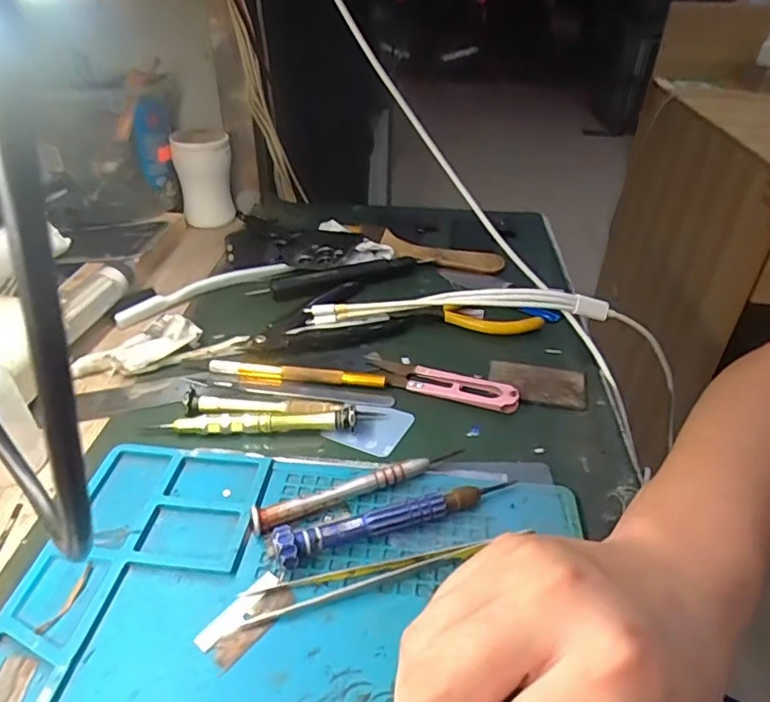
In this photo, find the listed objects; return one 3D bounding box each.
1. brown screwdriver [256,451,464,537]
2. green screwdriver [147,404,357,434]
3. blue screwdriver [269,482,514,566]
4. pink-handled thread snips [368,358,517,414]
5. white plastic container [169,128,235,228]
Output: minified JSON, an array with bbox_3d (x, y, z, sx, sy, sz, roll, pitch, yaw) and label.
[{"bbox_3d":[-0.012,0.070,0.286,0.111,0.012,0.010,-14,39,-20],"label":"brown screwdriver"},{"bbox_3d":[-0.074,0.039,0.324,0.114,0.015,0.011,0,36,-3],"label":"green screwdriver"},{"bbox_3d":[0.008,0.078,0.268,0.120,0.018,0.014,-12,38,-18],"label":"blue screwdriver"},{"bbox_3d":[0.035,0.019,0.361,0.099,0.011,0.022,14,38,16],"label":"pink-handled thread snips"},{"bbox_3d":[-0.176,-0.170,0.556,0.054,0.078,0.048,-7,37,-12],"label":"white plastic container"}]

